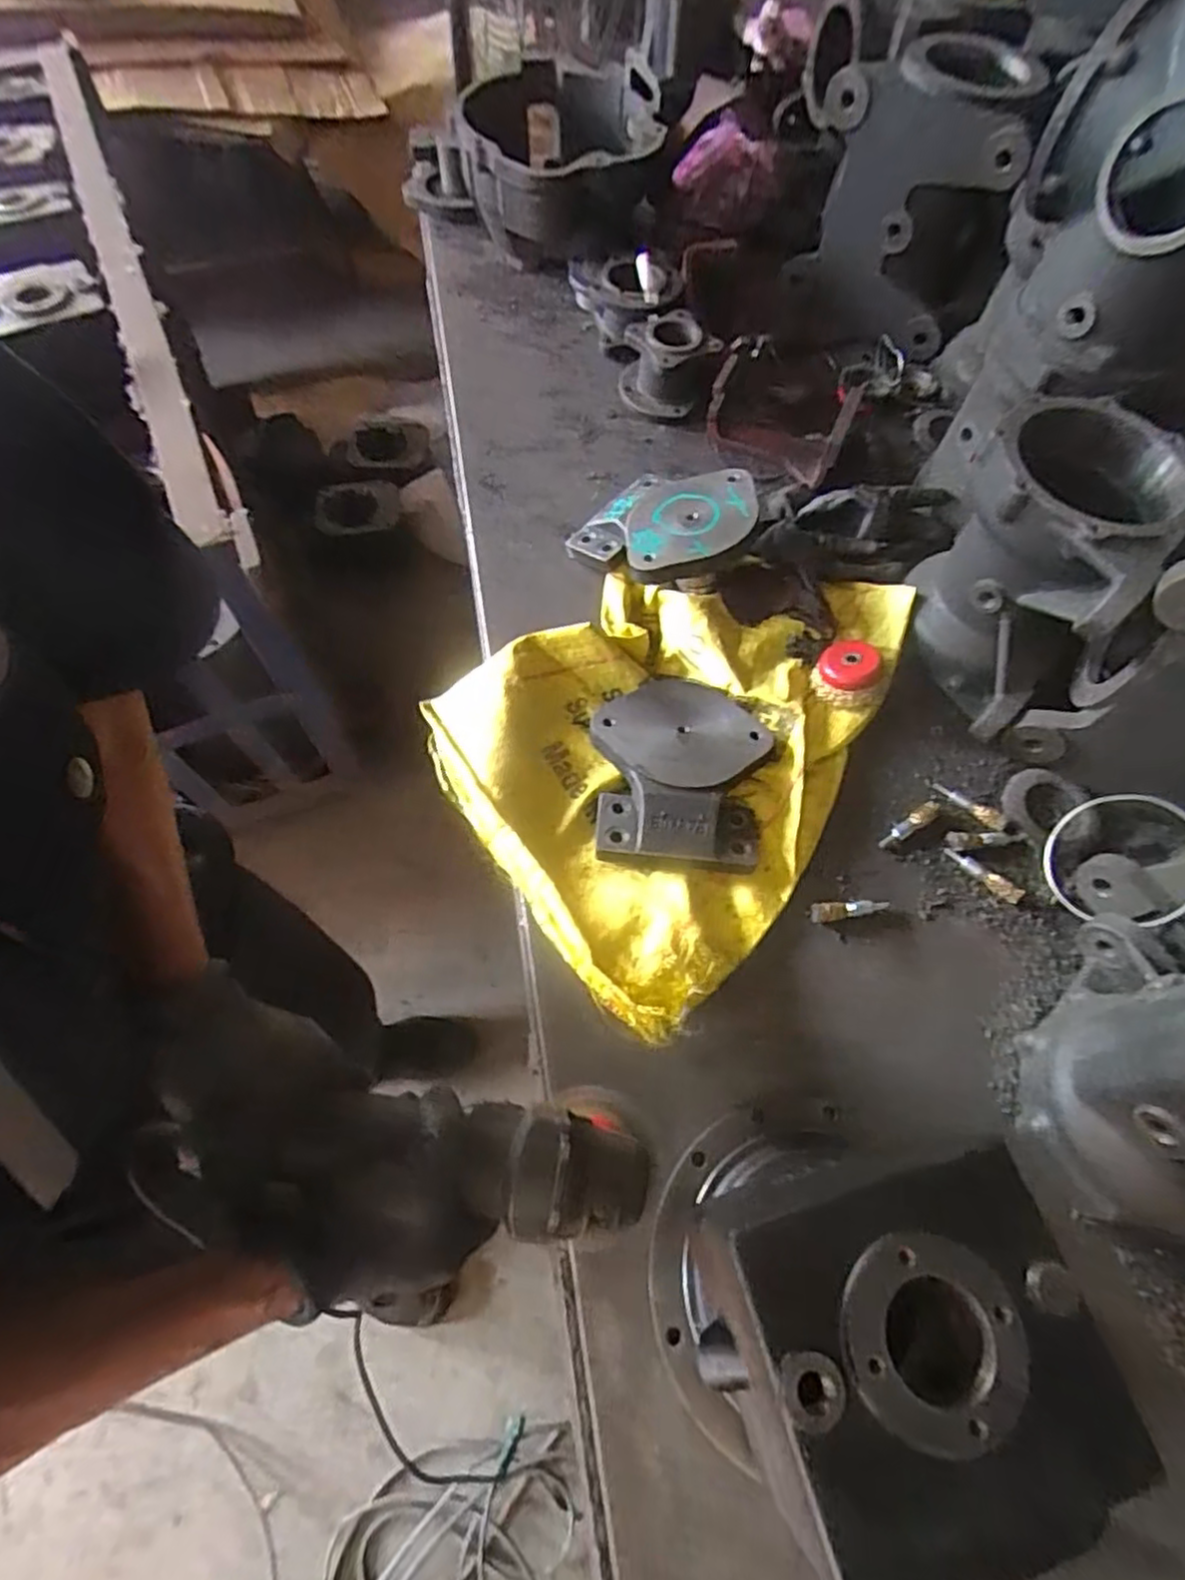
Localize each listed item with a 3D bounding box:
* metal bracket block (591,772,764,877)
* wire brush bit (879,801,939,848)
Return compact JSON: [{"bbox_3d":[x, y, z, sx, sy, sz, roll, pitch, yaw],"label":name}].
[{"bbox_3d":[0.077,0.033,0.632,0.148,0.027,0.072,11,64,3],"label":"metal bracket block"},{"bbox_3d":[0.301,0.034,0.668,0.074,0.009,0.015,-32,70,-17],"label":"wire brush bit"}]

